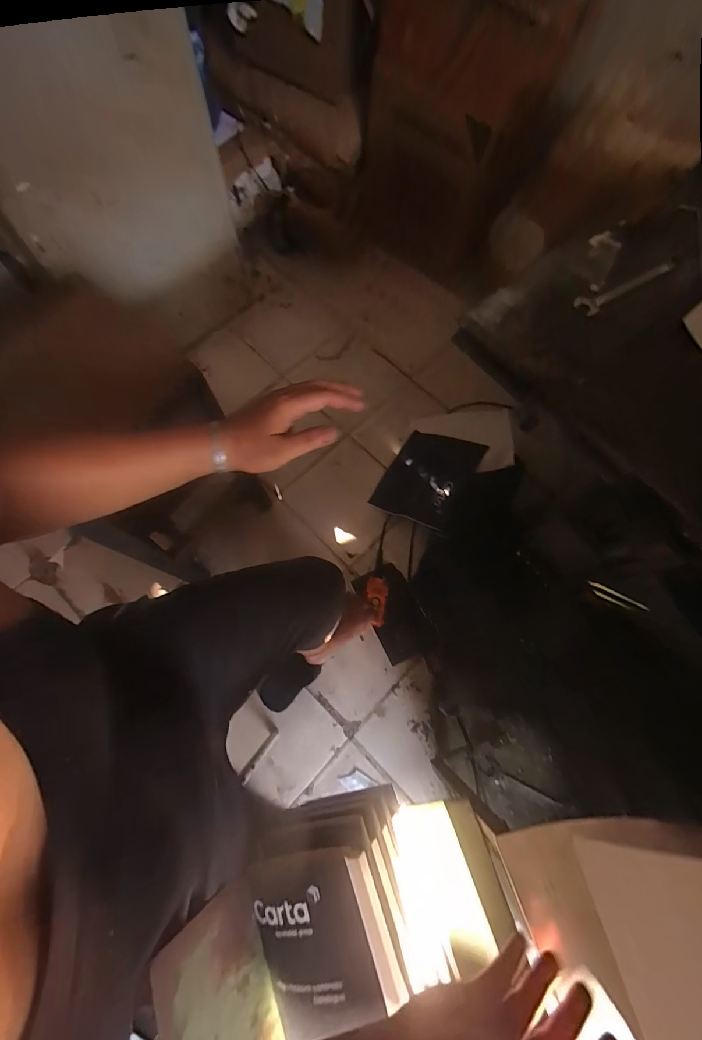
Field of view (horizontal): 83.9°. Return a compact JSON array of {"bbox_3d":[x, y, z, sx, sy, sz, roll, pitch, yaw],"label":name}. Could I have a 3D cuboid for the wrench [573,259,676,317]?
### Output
[{"bbox_3d":[0.303,-0.257,0.430,0.140,0.006,0.022,-29,76,-10],"label":"wrench"}]

